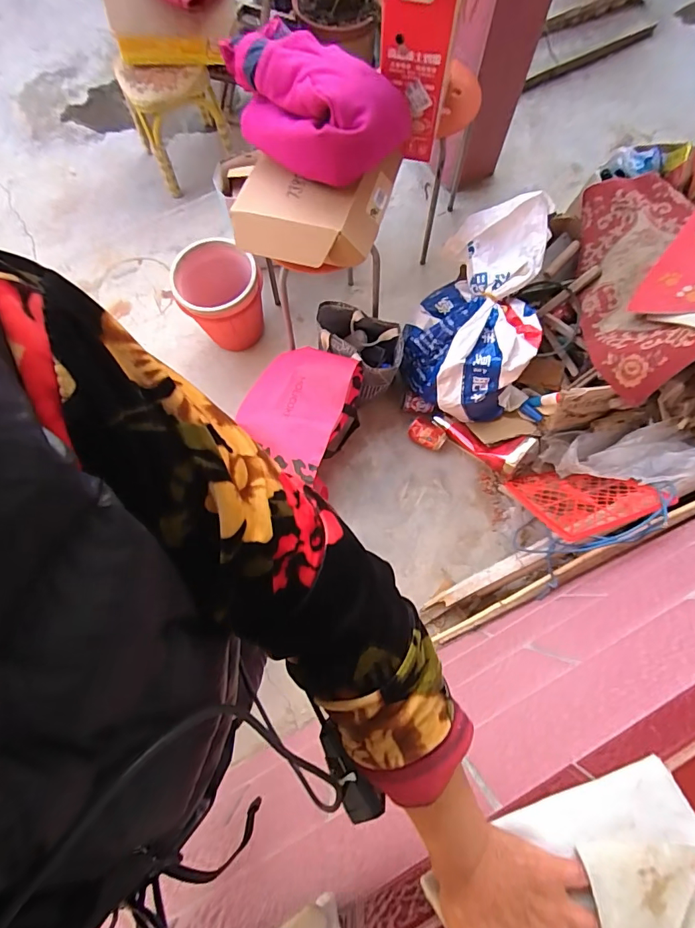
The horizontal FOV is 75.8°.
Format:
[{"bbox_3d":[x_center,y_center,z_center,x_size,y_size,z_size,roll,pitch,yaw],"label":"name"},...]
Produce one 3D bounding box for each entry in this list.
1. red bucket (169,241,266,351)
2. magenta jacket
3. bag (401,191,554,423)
[{"bbox_3d":[-0.377,-0.527,1.392,0.226,0.264,0.224,0,74,1],"label":"red bucket"},{"bbox_3d":[-0.076,-0.770,0.951,0.404,0.168,0.213,23,76,7],"label":"magenta jacket"},{"bbox_3d":[0.360,-0.409,1.262,0.336,0.365,0.452,17,75,6],"label":"bag"}]

